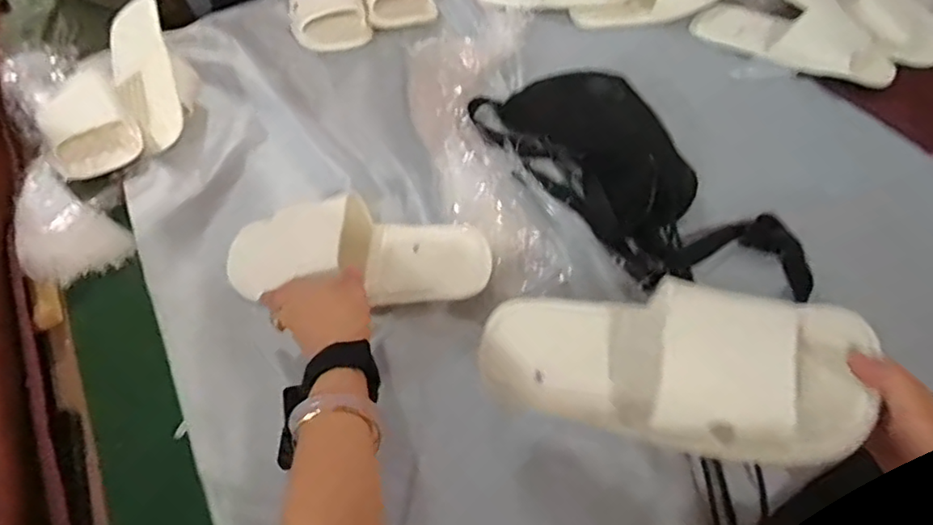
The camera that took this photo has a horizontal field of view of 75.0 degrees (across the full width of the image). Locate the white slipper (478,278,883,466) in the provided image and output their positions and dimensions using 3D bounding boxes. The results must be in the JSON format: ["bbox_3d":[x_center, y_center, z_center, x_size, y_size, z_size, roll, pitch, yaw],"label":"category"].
[{"bbox_3d":[0.135,0.064,0.444,0.262,0.071,0.106,3,50,31],"label":"white slipper"}]

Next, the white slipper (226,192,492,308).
[{"bbox_3d":[-0.108,-0.015,0.620,0.258,0.063,0.098,4,53,-6],"label":"white slipper"}]

